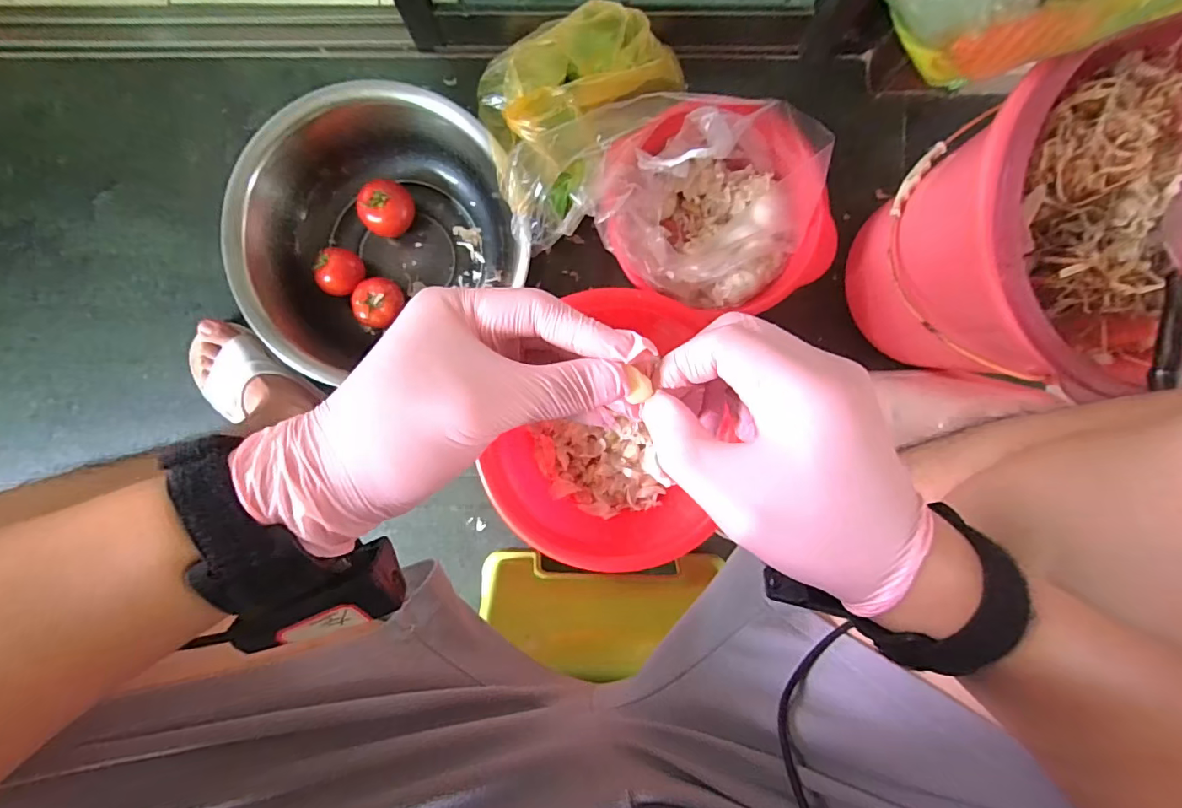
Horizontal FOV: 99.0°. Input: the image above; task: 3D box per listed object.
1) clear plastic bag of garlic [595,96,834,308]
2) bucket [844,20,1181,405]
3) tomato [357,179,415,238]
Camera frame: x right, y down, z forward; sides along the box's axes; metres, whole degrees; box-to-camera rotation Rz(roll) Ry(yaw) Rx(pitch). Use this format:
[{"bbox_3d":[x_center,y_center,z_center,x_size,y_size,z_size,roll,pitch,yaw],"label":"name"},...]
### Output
[{"bbox_3d":[0.148,-0.247,0.618,0.249,0.217,0.216,24,92,-3],"label":"clear plastic bag of garlic"},{"bbox_3d":[0.511,-0.165,0.542,0.357,0.305,0.299,-13,93,-1],"label":"bucket"},{"bbox_3d":[-0.279,-0.266,0.700,0.060,0.074,0.071,44,91,-3],"label":"tomato"}]

